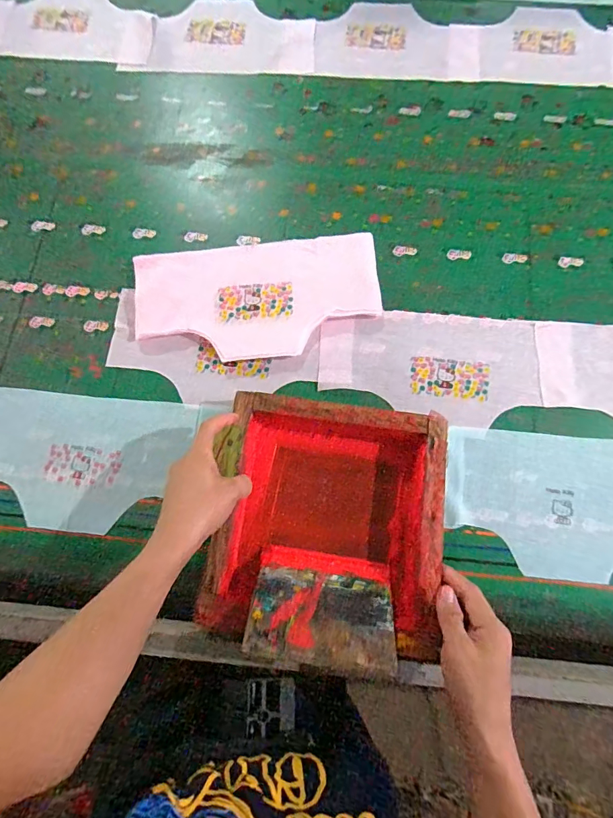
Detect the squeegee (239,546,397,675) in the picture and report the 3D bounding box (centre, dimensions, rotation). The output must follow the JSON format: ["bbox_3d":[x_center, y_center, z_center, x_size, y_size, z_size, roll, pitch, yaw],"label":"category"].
[{"bbox_3d":[0.018,0.203,0.434,0.143,0.132,0.009,7,120,3],"label":"squeegee"}]

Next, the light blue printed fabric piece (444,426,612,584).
[{"bbox_3d":[0.295,0.111,0.491,0.251,0.005,0.164,5,75,3],"label":"light blue printed fabric piece"}]

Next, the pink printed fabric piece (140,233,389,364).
[{"bbox_3d":[-0.065,-0.149,0.568,0.330,0.012,0.160,-7,80,-1],"label":"pink printed fabric piece"}]

